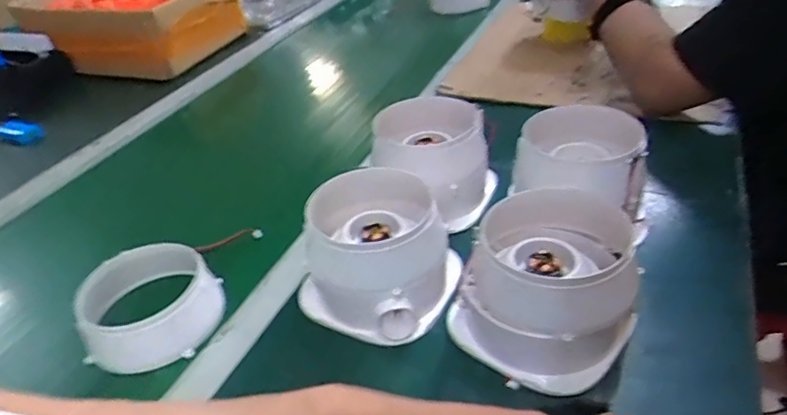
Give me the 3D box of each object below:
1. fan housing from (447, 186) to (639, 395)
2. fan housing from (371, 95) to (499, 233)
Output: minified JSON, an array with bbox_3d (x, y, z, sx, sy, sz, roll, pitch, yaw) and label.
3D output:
[{"bbox_3d":[0.126,0.060,0.462,0.141,0.090,0.139,12,40,25],"label":"fan housing"},{"bbox_3d":[0.039,-0.050,0.624,0.125,0.107,0.118,-5,36,4],"label":"fan housing"}]

